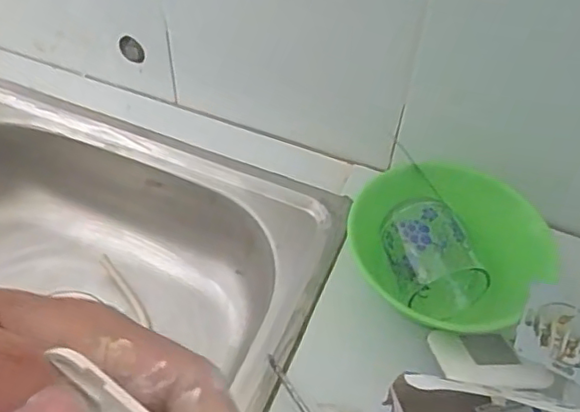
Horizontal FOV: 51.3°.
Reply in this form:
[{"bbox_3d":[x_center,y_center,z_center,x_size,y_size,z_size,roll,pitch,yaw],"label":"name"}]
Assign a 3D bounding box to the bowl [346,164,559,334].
[{"bbox_3d":[0.145,0.038,0.521,0.160,0.066,0.163,1,50,-1],"label":"bowl"}]

